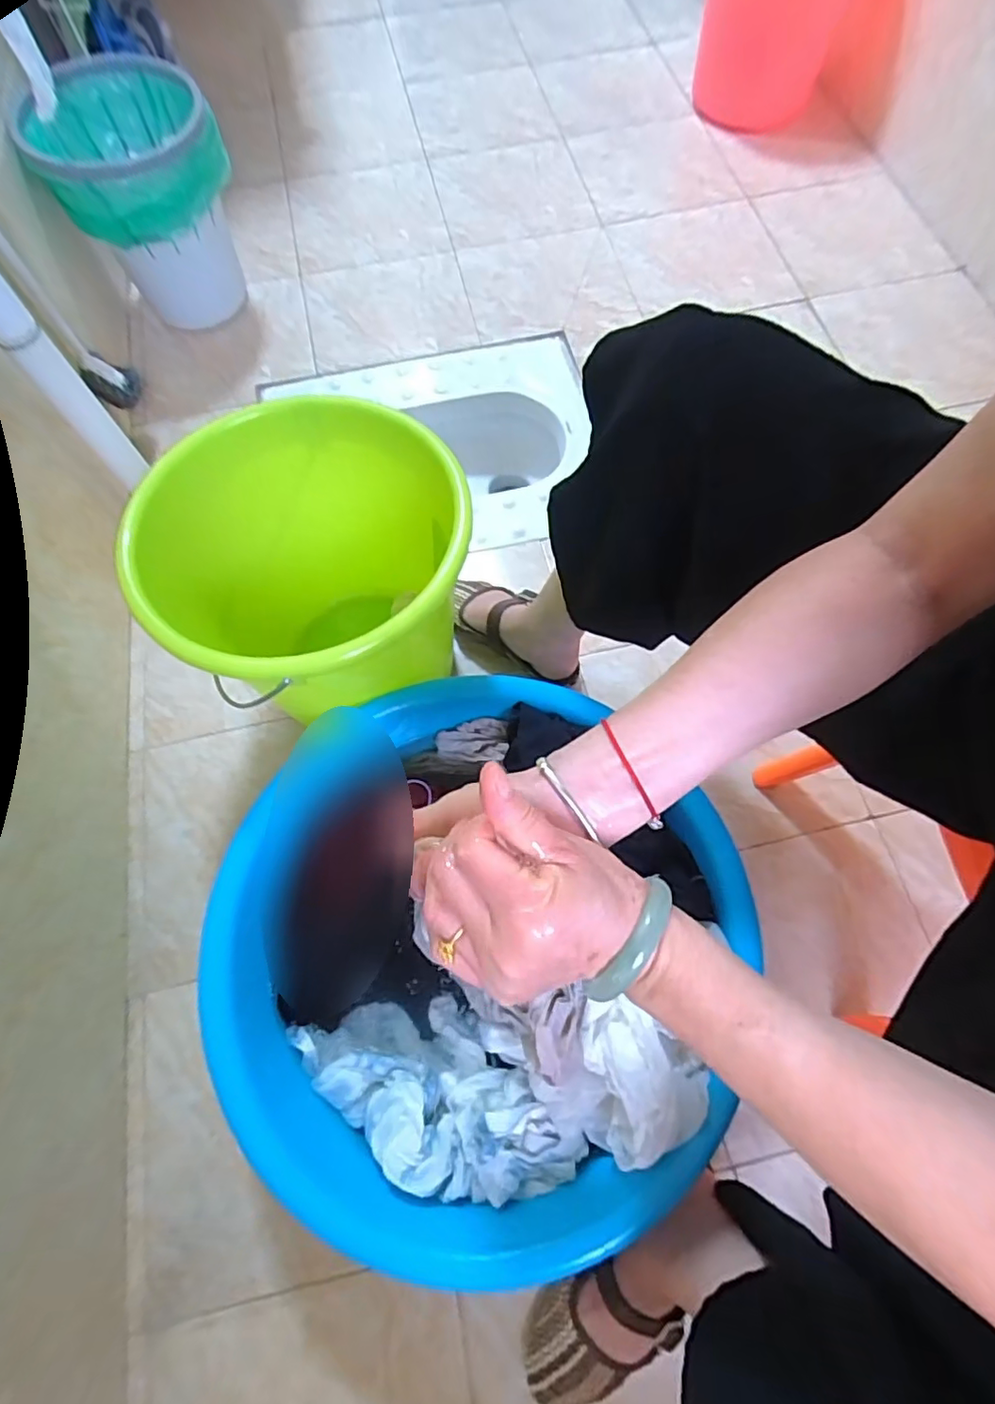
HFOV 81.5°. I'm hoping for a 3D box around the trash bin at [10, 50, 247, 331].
[{"bbox_3d":[-0.548,-0.808,0.928,0.243,0.256,0.255,-22,70,-7],"label":"trash bin"}]

